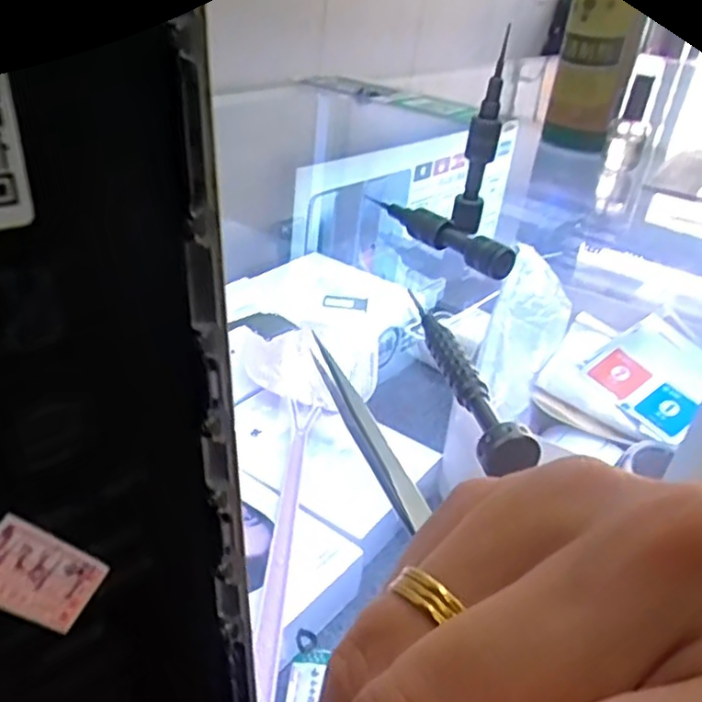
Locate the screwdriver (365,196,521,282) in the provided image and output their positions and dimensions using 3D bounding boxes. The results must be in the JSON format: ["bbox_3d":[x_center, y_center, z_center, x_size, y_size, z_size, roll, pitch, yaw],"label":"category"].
[{"bbox_3d":[0.047,-0.065,0.375,0.016,0.015,0.098,-18,38,-37],"label":"screwdriver"}]

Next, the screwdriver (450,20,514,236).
[{"bbox_3d":[0.074,-0.119,0.384,0.017,0.104,0.014,11,30,7],"label":"screwdriver"}]

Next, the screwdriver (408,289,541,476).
[{"bbox_3d":[0.041,0.003,0.255,0.016,0.012,0.112,1,30,-11],"label":"screwdriver"}]

